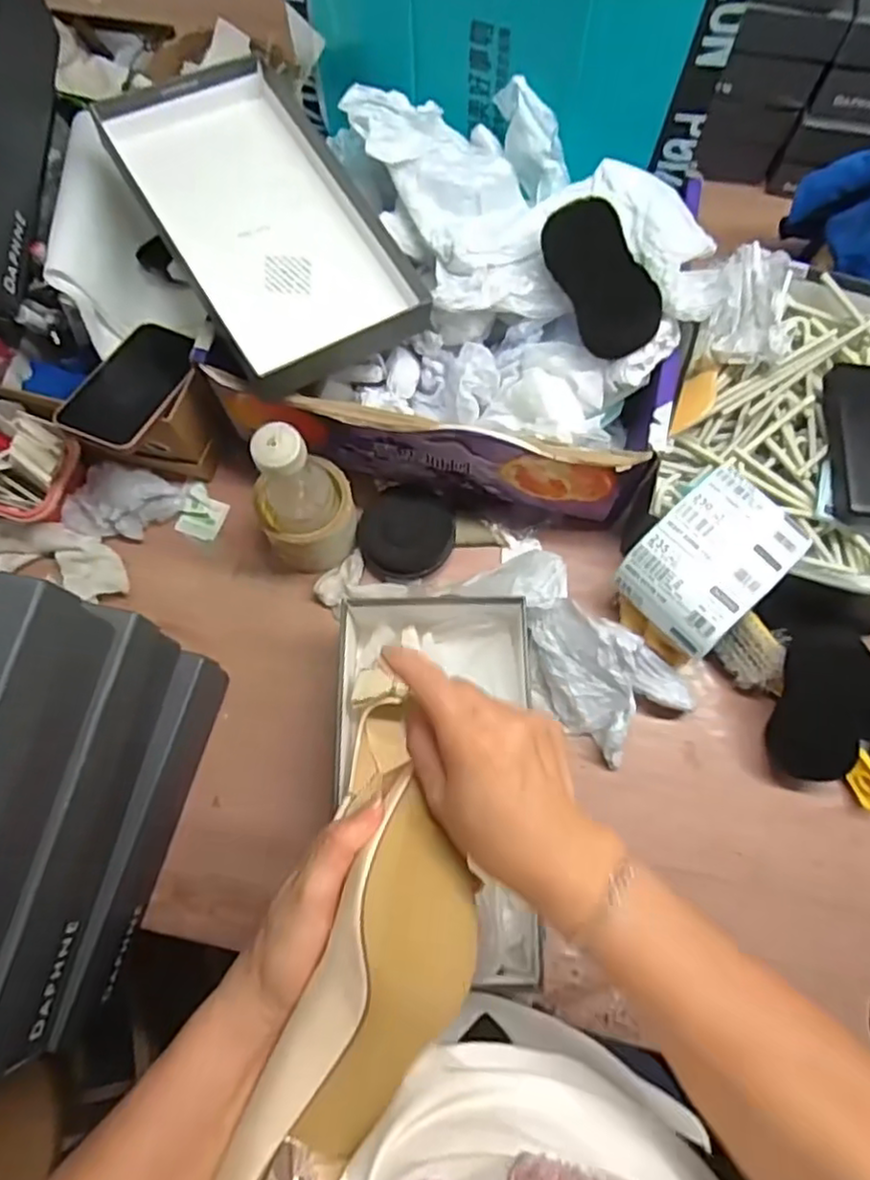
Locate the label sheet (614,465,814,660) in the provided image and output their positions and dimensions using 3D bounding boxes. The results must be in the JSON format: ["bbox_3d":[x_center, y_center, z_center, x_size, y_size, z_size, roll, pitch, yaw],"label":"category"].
[{"bbox_3d":[0.242,-0.025,0.592,0.149,0.066,0.106,-43,76,-11],"label":"label sheet"}]

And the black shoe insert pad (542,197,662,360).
[{"bbox_3d":[0.134,-0.253,0.543,0.062,0.007,0.127,-25,90,26],"label":"black shoe insert pad"}]

